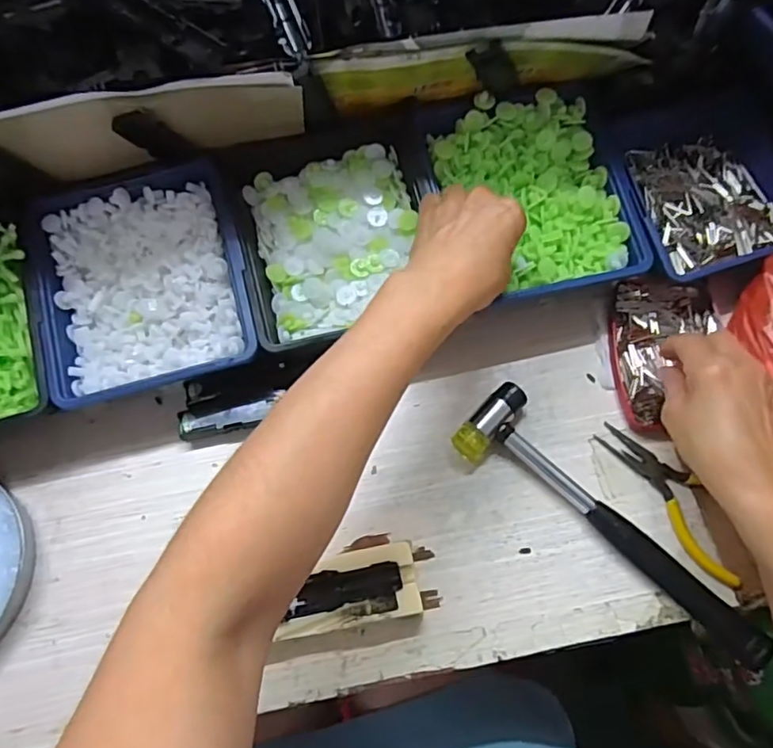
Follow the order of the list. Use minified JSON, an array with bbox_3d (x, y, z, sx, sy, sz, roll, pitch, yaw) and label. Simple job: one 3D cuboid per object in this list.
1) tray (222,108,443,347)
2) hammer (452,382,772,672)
[{"bbox_3d":[-0.036,-0.111,0.431,0.148,0.040,0.160,-15,69,-4],"label":"tray"},{"bbox_3d":[0.152,0.100,0.387,0.230,0.021,0.059,40,75,16],"label":"hammer"}]

